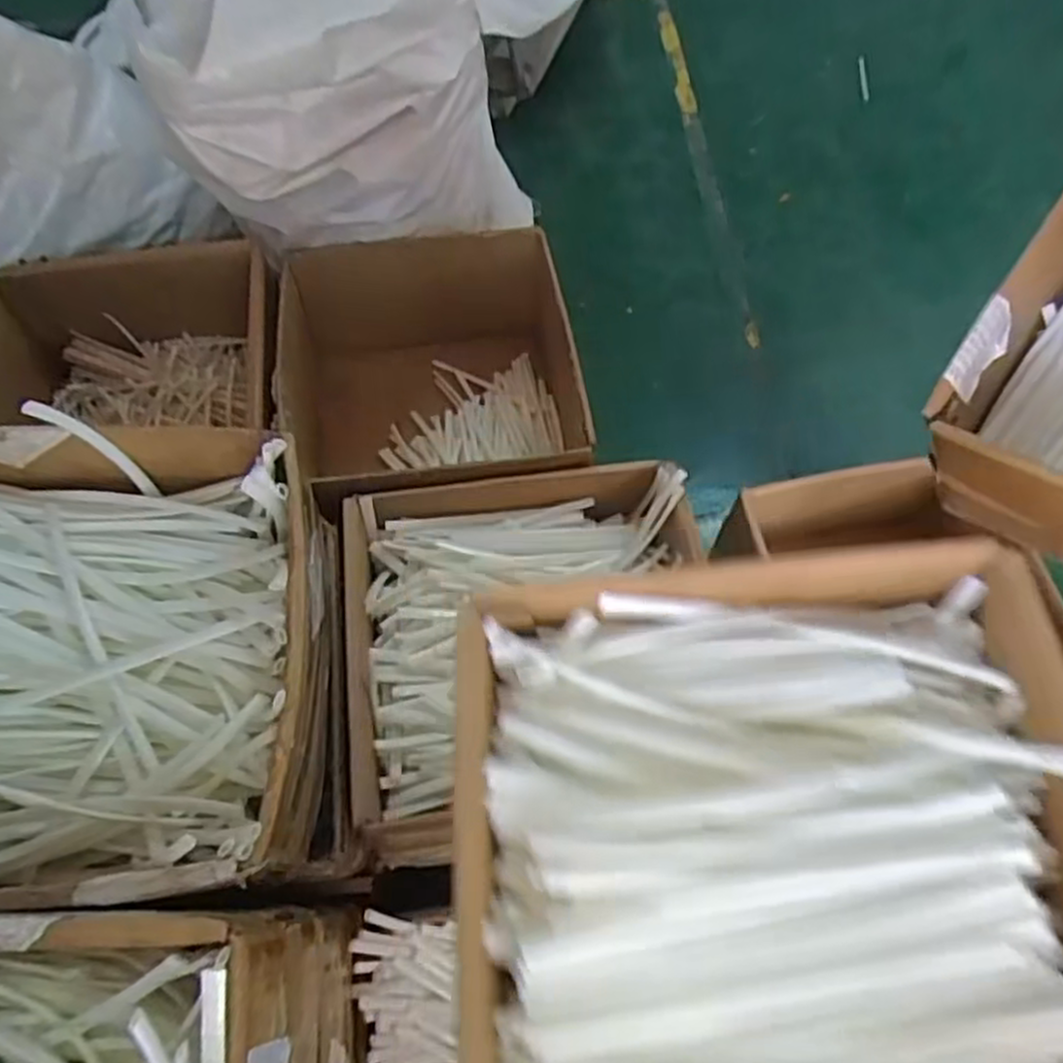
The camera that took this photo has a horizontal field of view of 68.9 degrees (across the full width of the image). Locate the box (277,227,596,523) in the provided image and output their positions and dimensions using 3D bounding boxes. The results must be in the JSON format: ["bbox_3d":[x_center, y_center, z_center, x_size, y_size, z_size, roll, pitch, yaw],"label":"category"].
[{"bbox_3d":[-0.108,-0.139,0.961,0.348,0.283,0.363,-6,63,-2],"label":"box"}]

